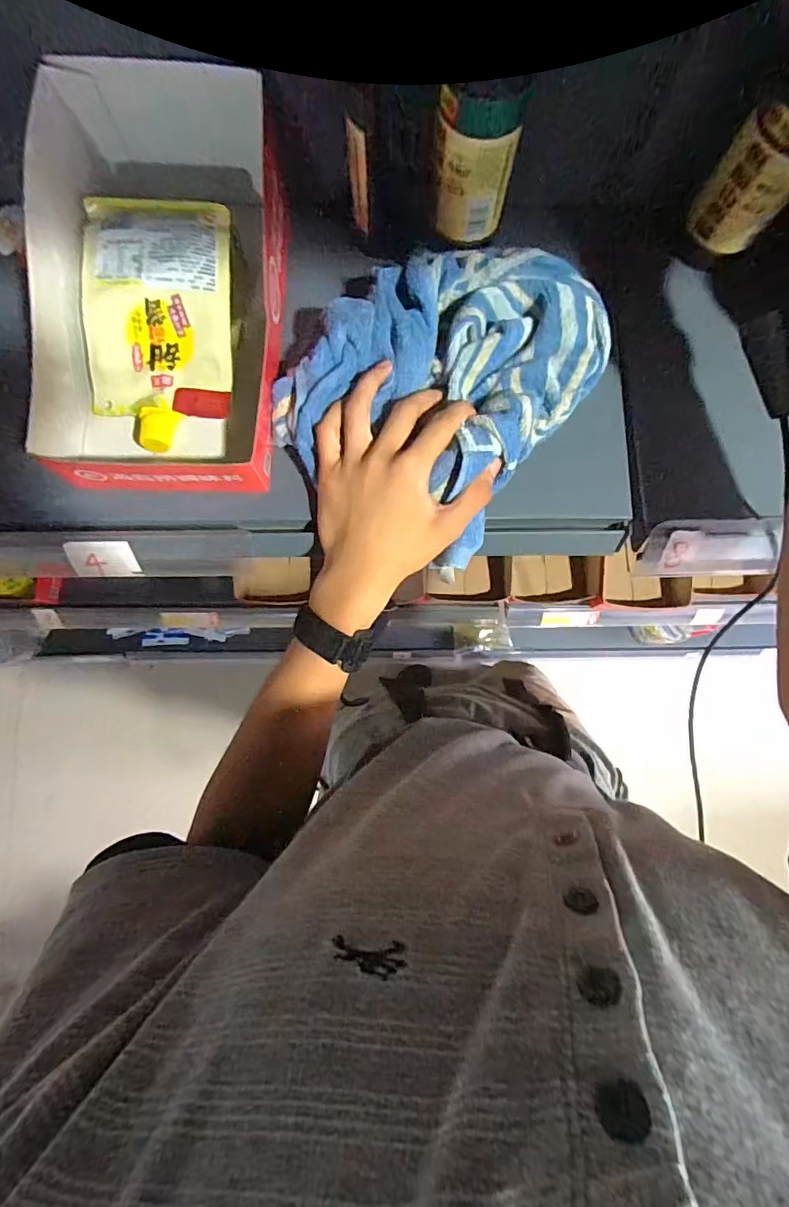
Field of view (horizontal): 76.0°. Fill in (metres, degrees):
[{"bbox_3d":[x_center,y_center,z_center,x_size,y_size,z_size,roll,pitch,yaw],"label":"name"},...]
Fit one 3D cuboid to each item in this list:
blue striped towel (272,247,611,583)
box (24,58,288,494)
[{"bbox_3d":[0.043,-0.178,0.386,0.186,0.037,0.245,35,83,4],"label":"blue striped towel"},{"bbox_3d":[-0.164,-0.243,0.390,0.161,0.121,0.315,4,82,0],"label":"box"}]

